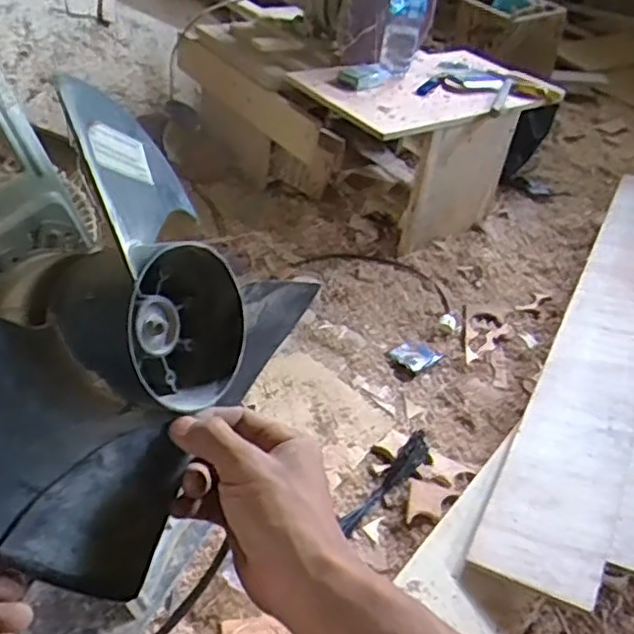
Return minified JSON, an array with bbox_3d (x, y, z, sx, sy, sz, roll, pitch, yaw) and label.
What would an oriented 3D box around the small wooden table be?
[{"bbox_3d":[0.238,-0.395,1.509,0.605,0.319,0.335,-29,53,-33],"label":"small wooden table"}]

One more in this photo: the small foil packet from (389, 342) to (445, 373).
[{"bbox_3d":[0.184,0.069,1.215,0.082,0.009,0.068,-21,49,-28],"label":"small foil packet"}]

